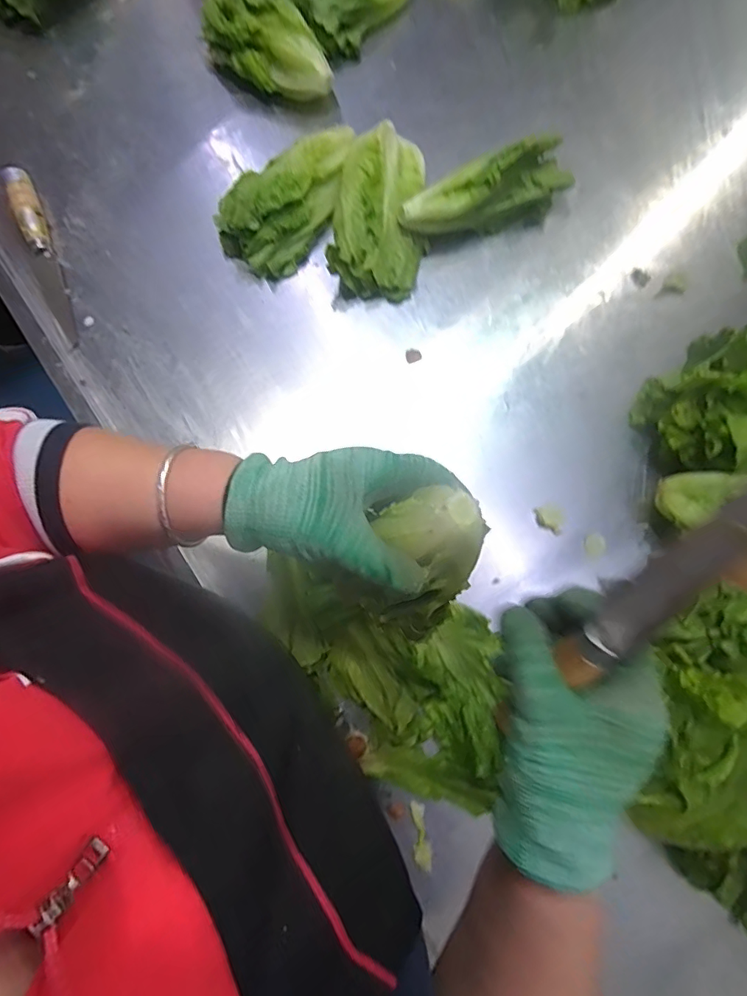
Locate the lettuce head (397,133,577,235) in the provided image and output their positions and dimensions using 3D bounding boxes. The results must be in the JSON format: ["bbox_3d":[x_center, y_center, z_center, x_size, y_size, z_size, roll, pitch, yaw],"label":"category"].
[{"bbox_3d":[0.113,-0.305,0.527,0.180,0.067,0.052,-23,79,-5],"label":"lettuce head"}]

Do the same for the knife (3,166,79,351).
[{"bbox_3d":[-0.339,-0.248,0.529,0.027,0.023,0.196,-22,79,-5],"label":"knife"}]

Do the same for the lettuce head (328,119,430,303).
[{"bbox_3d":[0.010,-0.295,0.535,0.092,0.051,0.170,6,78,1],"label":"lettuce head"}]

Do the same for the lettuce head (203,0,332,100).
[{"bbox_3d":[-0.123,-0.497,0.561,0.091,0.071,0.144,-30,80,-6],"label":"lettuce head"}]

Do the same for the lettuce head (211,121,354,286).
[{"bbox_3d":[-0.077,-0.315,0.534,0.082,0.056,0.180,39,81,7],"label":"lettuce head"}]

